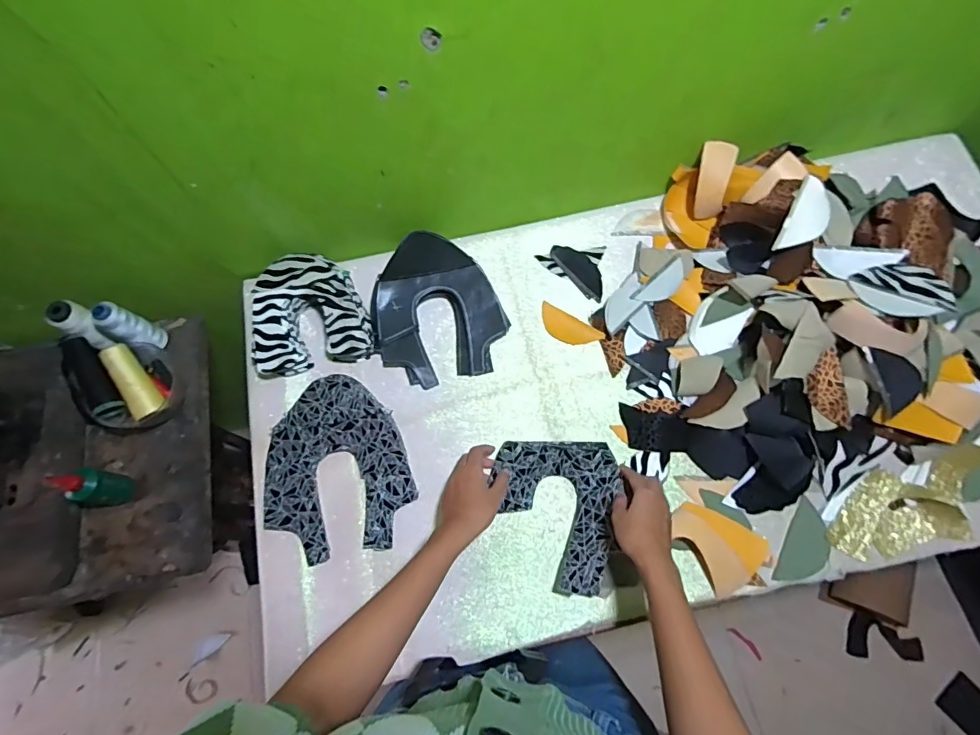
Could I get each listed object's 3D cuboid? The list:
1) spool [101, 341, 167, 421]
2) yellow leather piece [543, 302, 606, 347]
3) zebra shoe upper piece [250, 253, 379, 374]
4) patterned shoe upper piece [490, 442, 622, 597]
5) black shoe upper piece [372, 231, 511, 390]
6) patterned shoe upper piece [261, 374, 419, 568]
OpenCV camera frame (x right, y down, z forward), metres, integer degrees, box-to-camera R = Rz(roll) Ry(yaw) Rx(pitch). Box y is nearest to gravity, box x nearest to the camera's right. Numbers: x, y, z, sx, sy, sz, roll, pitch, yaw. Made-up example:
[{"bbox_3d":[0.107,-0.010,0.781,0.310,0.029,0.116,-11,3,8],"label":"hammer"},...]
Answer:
[{"bbox_3d":[-0.506,0.019,0.692,0.039,0.047,0.116,-32,89,-9],"label":"spool"},{"bbox_3d":[0.120,-0.058,0.757,0.102,0.005,0.044,29,74,12],"label":"yellow leather piece"},{"bbox_3d":[-0.268,-0.081,0.736,0.166,0.079,0.163,-12,70,-2],"label":"zebra shoe upper piece"},{"bbox_3d":[0.093,0.189,0.640,0.155,0.042,0.187,1,70,2],"label":"patterned shoe upper piece"},{"bbox_3d":[-0.086,-0.087,0.742,0.193,0.057,0.228,-23,71,-6],"label":"black shoe upper piece"},{"bbox_3d":[-0.208,0.132,0.675,0.187,0.017,0.235,-9,79,-8],"label":"patterned shoe upper piece"}]

